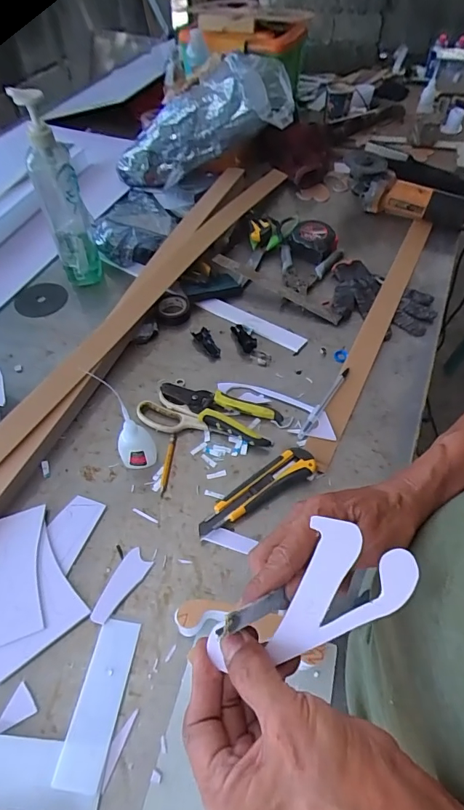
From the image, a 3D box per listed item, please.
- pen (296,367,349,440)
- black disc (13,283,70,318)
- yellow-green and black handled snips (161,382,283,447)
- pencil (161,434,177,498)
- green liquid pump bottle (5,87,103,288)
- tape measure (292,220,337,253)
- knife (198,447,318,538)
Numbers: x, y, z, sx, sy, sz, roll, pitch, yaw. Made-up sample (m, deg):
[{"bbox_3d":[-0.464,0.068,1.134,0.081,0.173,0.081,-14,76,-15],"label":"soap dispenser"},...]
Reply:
[{"bbox_3d":[0.131,-0.005,0.611,0.012,0.007,0.142,29,58,20],"label":"pen"},{"bbox_3d":[-0.333,-0.185,0.754,0.083,0.004,0.087,0,53,0],"label":"black disc"},{"bbox_3d":[-0.017,0.001,0.603,0.170,0.023,0.069,23,56,16],"label":"yellow-green and black handled snips"},{"bbox_3d":[-0.082,0.076,0.558,0.009,0.008,0.089,4,53,2],"label":"pencil"},{"bbox_3d":[-0.263,-0.313,0.675,0.064,0.282,0.075,-18,55,-13],"label":"green liquid pump bottle"},{"bbox_3d":[0.155,-0.314,0.826,0.086,0.038,0.073,21,56,15],"label":"tape measure"},{"bbox_3d":[0.031,0.105,0.526,0.161,0.021,0.041,-31,59,-21],"label":"knife"}]

